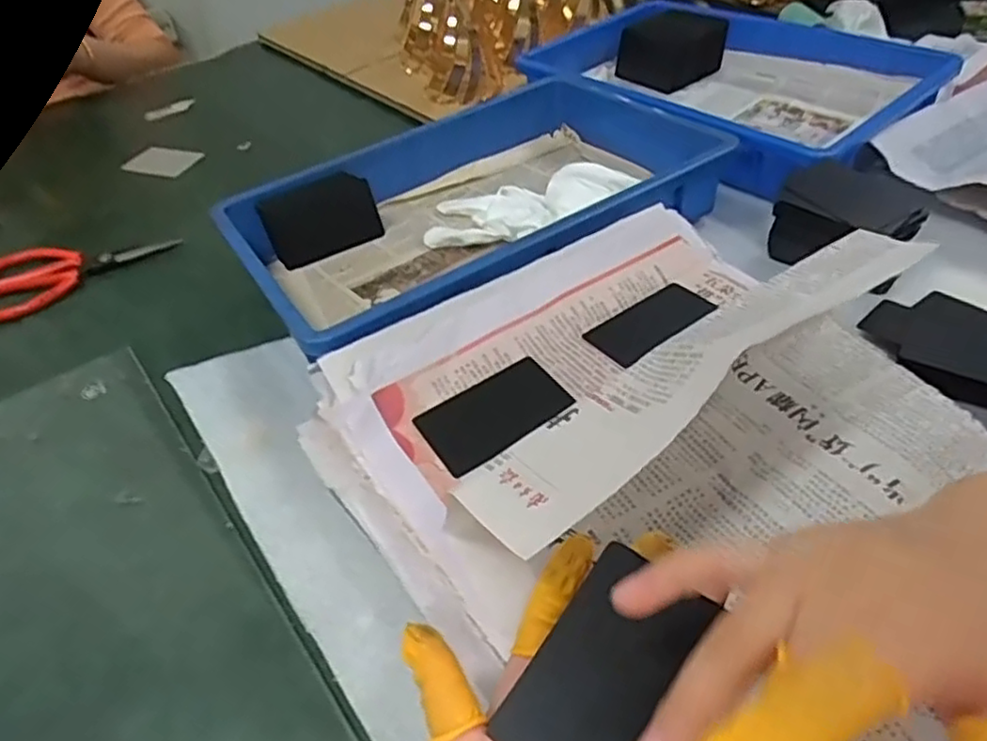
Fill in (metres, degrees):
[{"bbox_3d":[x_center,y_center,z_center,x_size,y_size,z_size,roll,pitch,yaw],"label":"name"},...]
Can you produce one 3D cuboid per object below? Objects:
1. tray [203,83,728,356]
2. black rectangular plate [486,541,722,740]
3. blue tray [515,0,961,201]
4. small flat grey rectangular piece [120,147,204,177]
[{"bbox_3d":[-0.015,-0.137,0.562,0.369,0.070,0.254,-28,49,-19],"label":"tray"},{"bbox_3d":[0.045,0.112,0.248,0.059,0.005,0.082,24,71,33],"label":"black rectangular plate"},{"bbox_3d":[0.222,-0.290,0.689,0.246,0.057,0.368,-34,51,-27],"label":"blue tray"},{"bbox_3d":[-0.375,-0.240,0.769,0.075,0.009,0.062,13,46,18],"label":"small flat grey rectangular piece"}]

